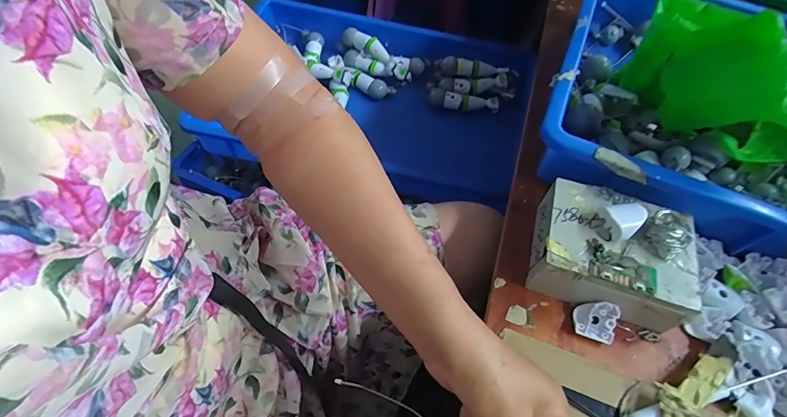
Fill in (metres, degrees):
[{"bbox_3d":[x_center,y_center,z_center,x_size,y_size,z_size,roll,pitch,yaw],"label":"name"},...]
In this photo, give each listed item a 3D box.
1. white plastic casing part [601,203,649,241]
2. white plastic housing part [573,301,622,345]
[{"bbox_3d":[0.192,0.009,0.346,0.029,0.017,0.025,-13,57,-16],"label":"white plastic casing part"},{"bbox_3d":[0.168,0.093,0.348,0.033,0.007,0.033,-2,83,18],"label":"white plastic housing part"}]

